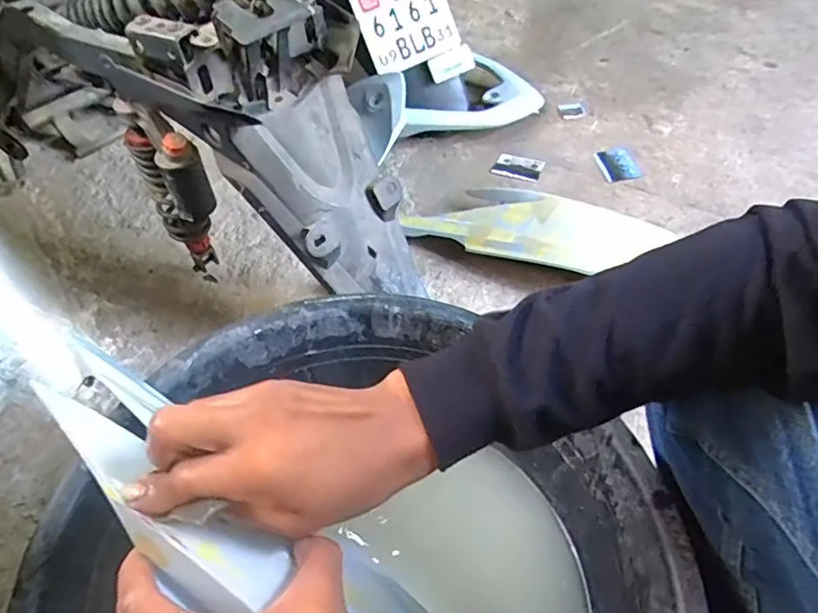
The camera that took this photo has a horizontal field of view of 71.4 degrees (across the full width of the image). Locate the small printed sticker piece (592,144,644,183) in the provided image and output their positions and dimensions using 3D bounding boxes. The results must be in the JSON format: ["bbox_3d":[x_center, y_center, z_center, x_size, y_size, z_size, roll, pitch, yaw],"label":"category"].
[{"bbox_3d":[0.381,-0.264,1.043,0.070,0.010,0.106,-6,50,0],"label":"small printed sticker piece"}]

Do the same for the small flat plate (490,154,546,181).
[{"bbox_3d":[0.205,-0.260,1.067,0.091,0.012,0.068,20,55,20],"label":"small flat plate"}]

